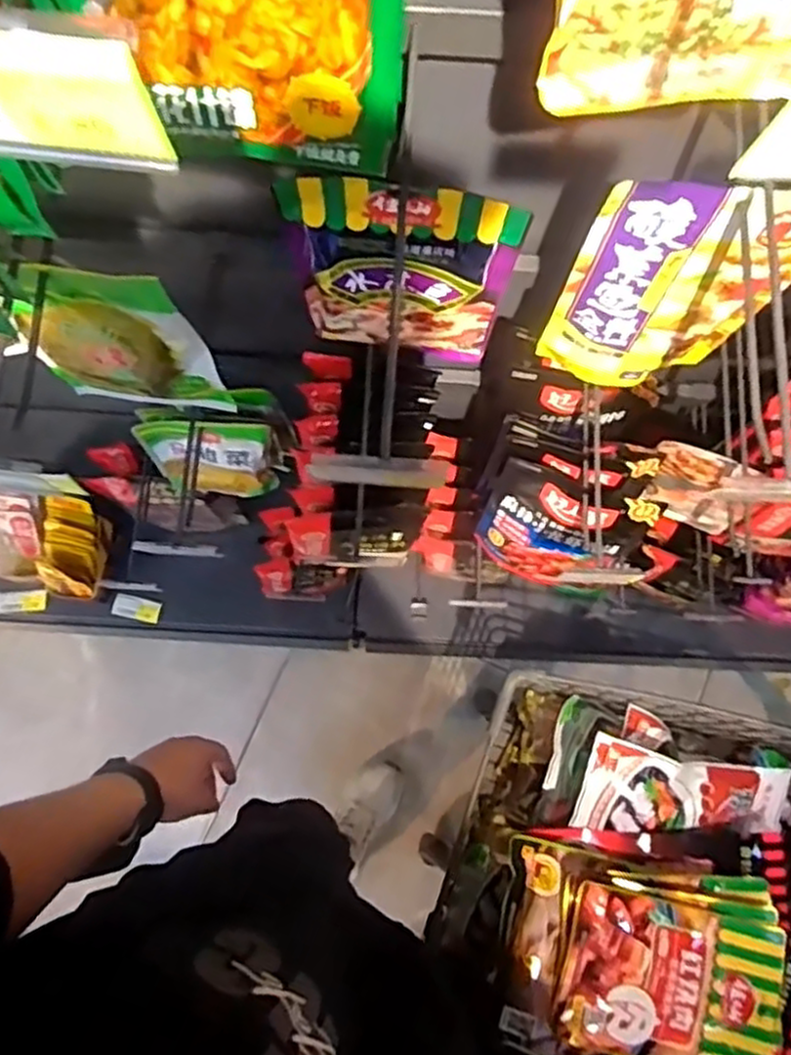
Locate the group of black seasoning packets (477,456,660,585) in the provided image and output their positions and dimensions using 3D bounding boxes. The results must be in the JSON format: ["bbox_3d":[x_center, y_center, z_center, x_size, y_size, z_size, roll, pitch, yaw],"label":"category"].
[{"bbox_3d":[0.195,0.015,0.899,0.179,0.251,0.096,22,78,4],"label":"group of black seasoning packets"}]

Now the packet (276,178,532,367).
[{"bbox_3d":[0.005,-0.209,0.618,0.178,0.226,0.022,5,78,0],"label":"packet"}]

